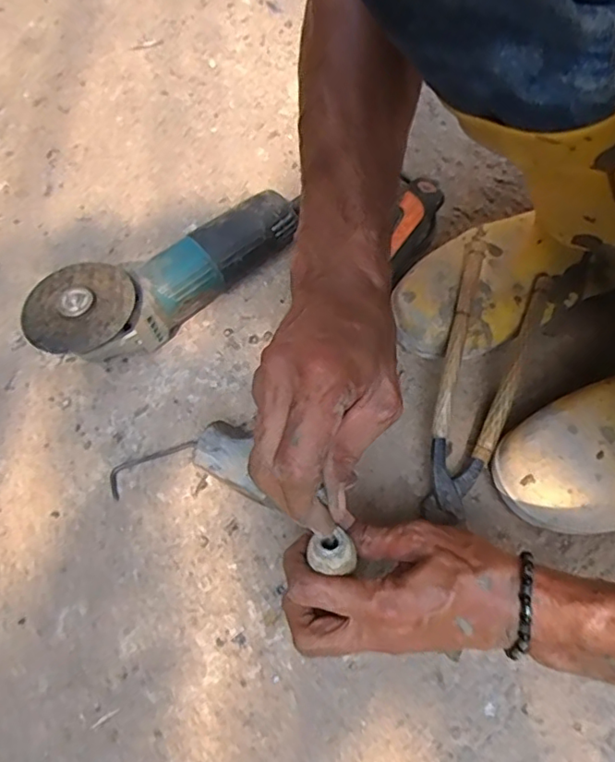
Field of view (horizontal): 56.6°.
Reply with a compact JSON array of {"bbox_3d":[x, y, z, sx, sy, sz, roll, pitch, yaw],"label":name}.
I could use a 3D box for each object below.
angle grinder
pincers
[{"bbox_3d":[-0.120,-0.090,0.531,0.259,0.091,0.089,-31,69,-11],"label":"angle grinder"},{"bbox_3d":[0.143,0.005,0.477,0.073,0.035,0.224,15,83,9],"label":"pincers"}]

